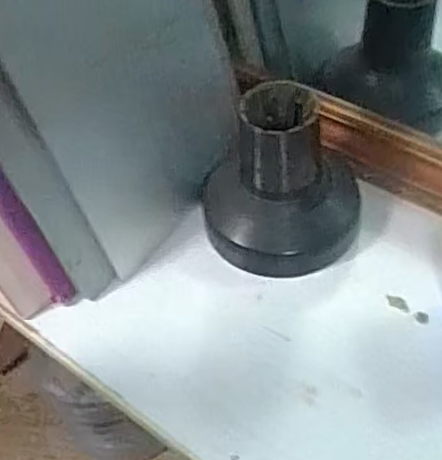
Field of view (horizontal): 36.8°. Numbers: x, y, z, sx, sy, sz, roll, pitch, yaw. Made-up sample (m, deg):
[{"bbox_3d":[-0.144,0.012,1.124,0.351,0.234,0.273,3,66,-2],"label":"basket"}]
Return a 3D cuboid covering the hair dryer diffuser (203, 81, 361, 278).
[{"bbox_3d":[0.053,-0.055,0.618,0.153,0.134,0.143,-7,51,0],"label":"hair dryer diffuser"}]

